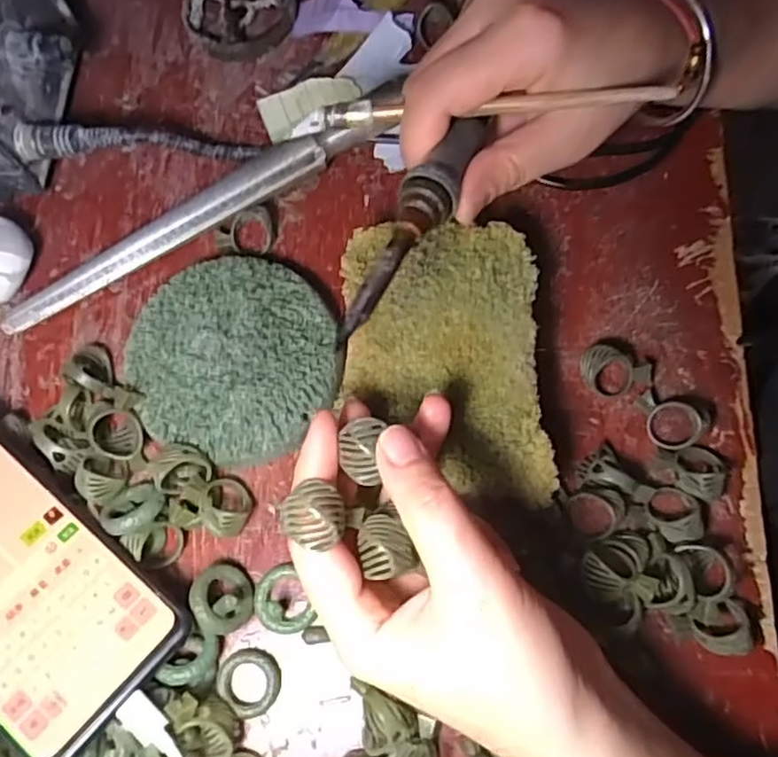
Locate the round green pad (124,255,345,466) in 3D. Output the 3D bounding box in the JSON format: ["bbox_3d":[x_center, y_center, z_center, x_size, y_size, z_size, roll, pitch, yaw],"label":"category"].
[{"bbox_3d":[-0.075,-0.010,0.323,0.100,0.026,0.099,0,73,0],"label":"round green pad"}]

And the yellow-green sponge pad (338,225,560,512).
[{"bbox_3d":[0.025,-0.011,0.294,0.089,0.014,0.129,-1,72,-2],"label":"yellow-green sponge pad"}]

